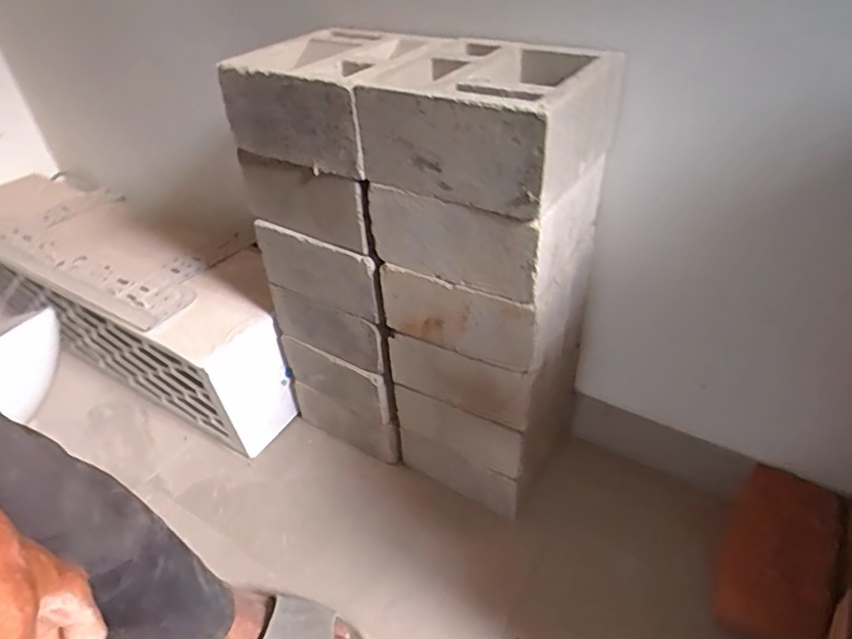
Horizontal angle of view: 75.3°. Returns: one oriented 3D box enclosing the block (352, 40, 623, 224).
[{"bbox_3d":[0.070,-0.211,0.570,0.205,0.105,0.202,21,45,28],"label":"block"}]

